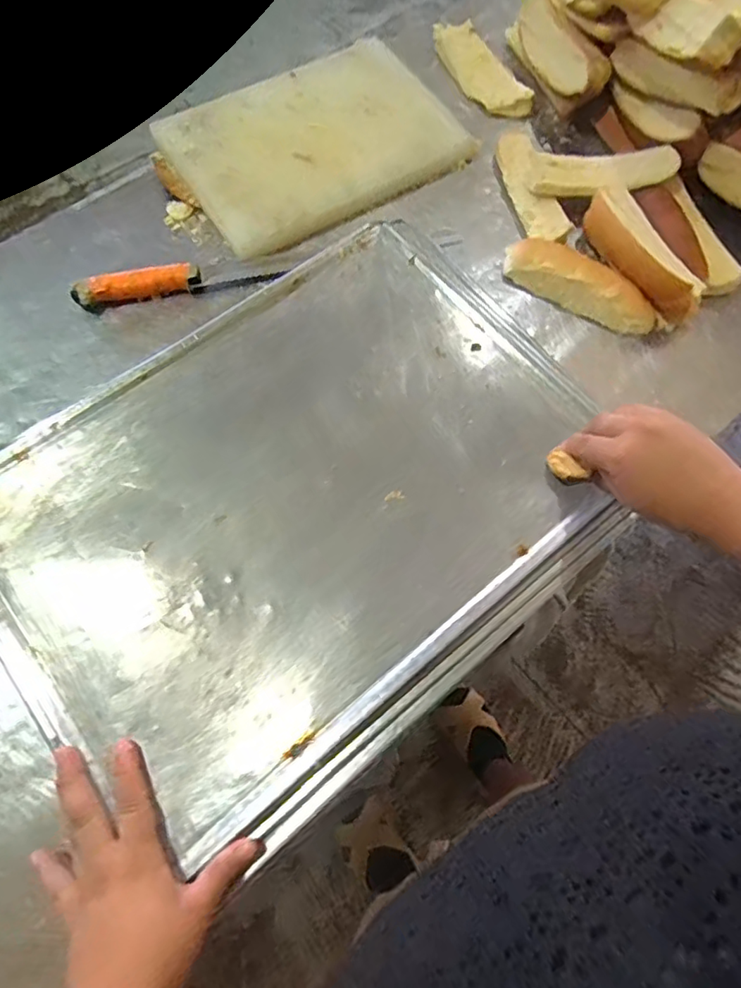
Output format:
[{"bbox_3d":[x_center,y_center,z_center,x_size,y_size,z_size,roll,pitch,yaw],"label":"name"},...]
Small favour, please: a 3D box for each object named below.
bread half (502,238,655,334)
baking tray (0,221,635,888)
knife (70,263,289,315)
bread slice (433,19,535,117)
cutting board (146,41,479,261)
[{"bbox_3d":[0.211,-0.211,0.554,0.155,0.032,0.050,34,72,10],"label":"bread half"},{"bbox_3d":[-0.045,-0.002,0.434,0.471,0.020,0.352,-38,76,-15],"label":"baking tray"},{"bbox_3d":[-0.189,-0.212,0.543,0.192,0.021,0.028,-16,71,-8],"label":"knife"},{"bbox_3d":[0.129,-0.509,0.664,0.052,0.014,0.159,-35,77,12],"label":"bread slice"},{"bbox_3d":[-0.063,-0.394,0.617,0.296,0.024,0.216,-30,74,-13],"label":"cutting board"}]

